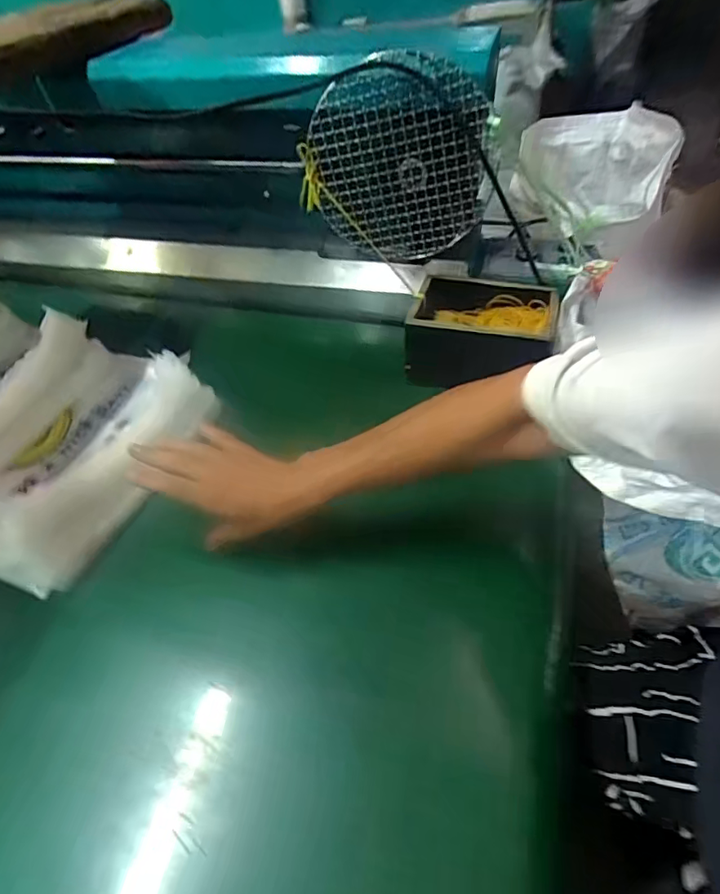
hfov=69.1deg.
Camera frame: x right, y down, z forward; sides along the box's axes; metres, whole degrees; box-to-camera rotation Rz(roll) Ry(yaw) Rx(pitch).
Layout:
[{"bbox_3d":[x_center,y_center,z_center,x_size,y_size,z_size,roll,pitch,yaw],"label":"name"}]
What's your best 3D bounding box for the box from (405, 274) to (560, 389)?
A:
[{"bbox_3d":[0.156,-0.144,0.686,0.177,0.097,0.125,7,49,12],"label":"box"}]

